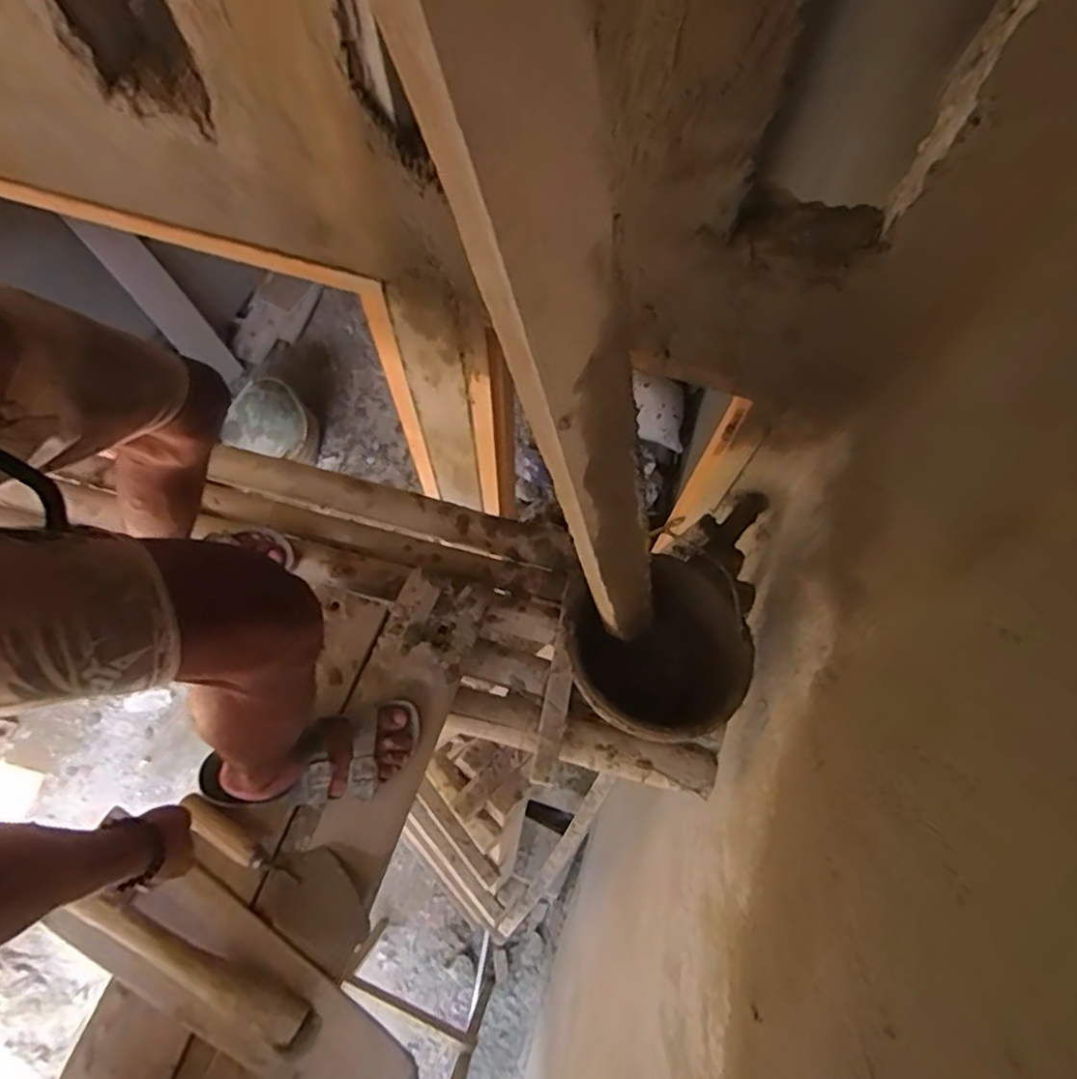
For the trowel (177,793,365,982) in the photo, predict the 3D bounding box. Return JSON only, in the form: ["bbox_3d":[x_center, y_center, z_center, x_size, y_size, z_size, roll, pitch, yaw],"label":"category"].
[{"bbox_3d":[-0.318,0.399,0.794,0.266,0.042,0.096,33,73,11],"label":"trowel"}]

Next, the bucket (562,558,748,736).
[{"bbox_3d":[0.169,0.155,0.932,0.263,0.170,0.249,0,70,-1],"label":"bucket"}]

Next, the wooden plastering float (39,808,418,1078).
[{"bbox_3d":[-0.335,0.514,0.751,0.423,0.060,0.121,31,72,3],"label":"wooden plastering float"}]

